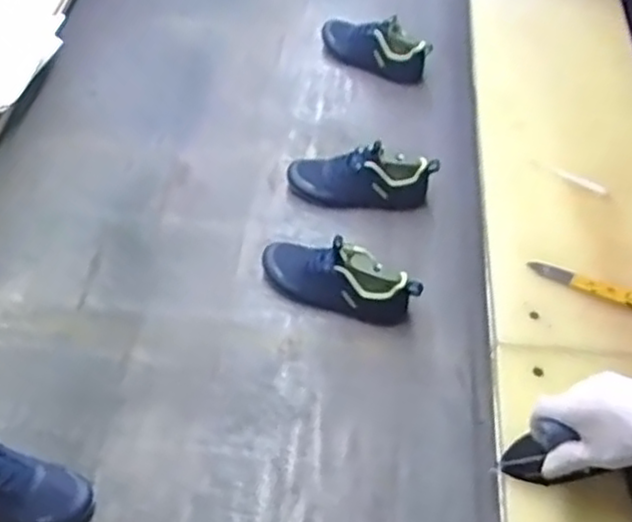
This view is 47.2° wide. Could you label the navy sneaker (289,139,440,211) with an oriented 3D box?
[{"bbox_3d":[0.067,-0.125,1.097,0.221,0.089,0.071,5,51,6],"label":"navy sneaker"}]

